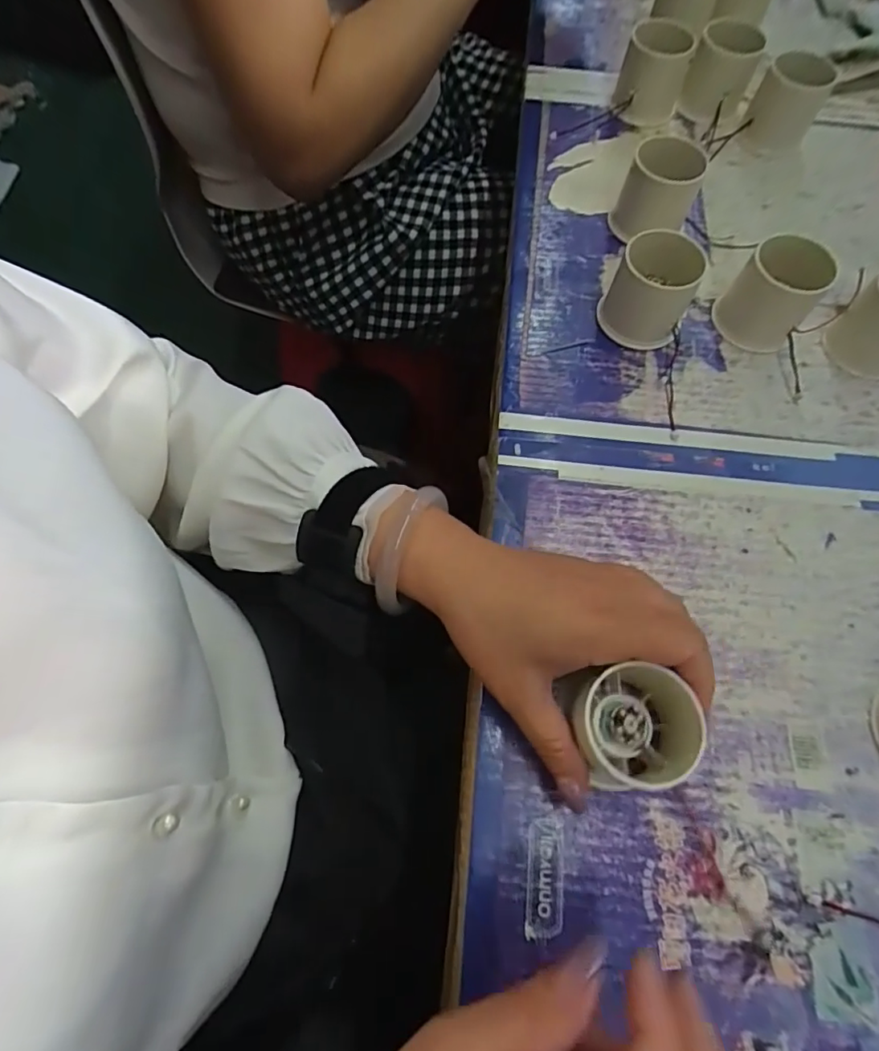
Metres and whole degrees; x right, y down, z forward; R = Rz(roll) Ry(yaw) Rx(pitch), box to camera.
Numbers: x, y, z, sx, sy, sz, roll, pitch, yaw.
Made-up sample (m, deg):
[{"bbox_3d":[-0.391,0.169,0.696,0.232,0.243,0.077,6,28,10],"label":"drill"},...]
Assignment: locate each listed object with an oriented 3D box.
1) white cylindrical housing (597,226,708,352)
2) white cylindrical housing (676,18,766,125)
[{"bbox_3d":[0.135,-0.150,0.343,0.053,0.053,0.052,19,69,7],"label":"white cylindrical housing"},{"bbox_3d":[0.231,-0.371,0.434,0.049,0.051,0.047,27,70,10],"label":"white cylindrical housing"}]

